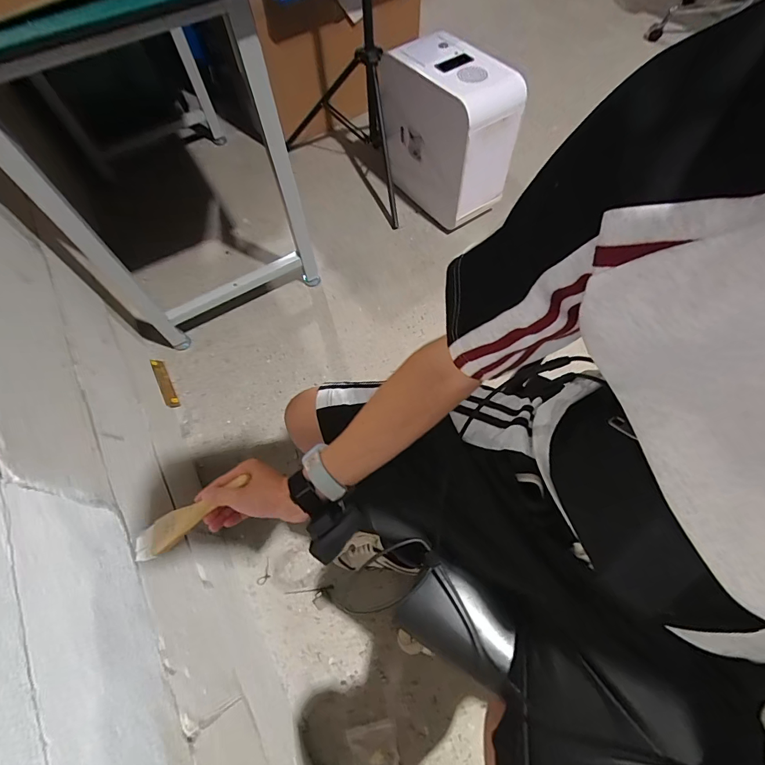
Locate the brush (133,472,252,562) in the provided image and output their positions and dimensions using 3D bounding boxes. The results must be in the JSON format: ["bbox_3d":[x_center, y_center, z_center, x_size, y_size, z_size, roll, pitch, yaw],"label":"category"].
[{"bbox_3d":[-0.243,0.169,0.502,0.193,0.019,0.049,-32,63,19],"label":"brush"}]

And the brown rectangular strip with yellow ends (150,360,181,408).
[{"bbox_3d":[-0.639,0.003,1.200,0.031,0.042,0.174,-29,66,-13],"label":"brown rectangular strip with yellow ends"}]

